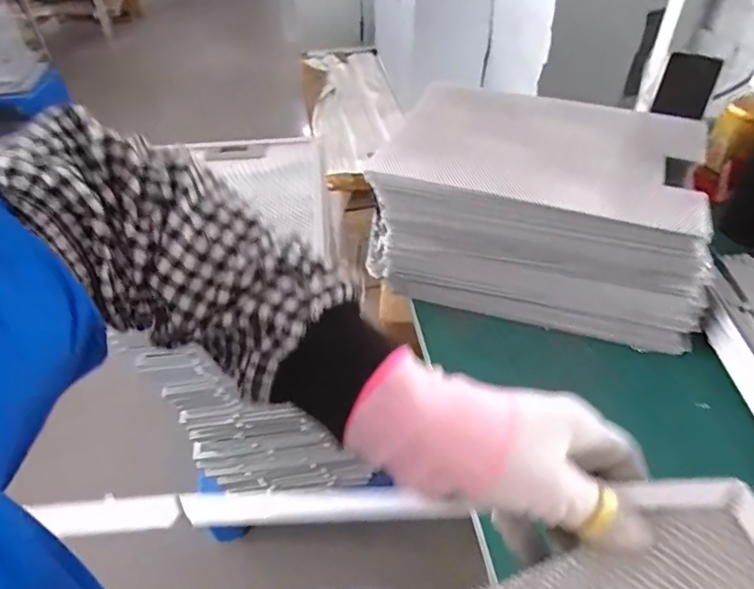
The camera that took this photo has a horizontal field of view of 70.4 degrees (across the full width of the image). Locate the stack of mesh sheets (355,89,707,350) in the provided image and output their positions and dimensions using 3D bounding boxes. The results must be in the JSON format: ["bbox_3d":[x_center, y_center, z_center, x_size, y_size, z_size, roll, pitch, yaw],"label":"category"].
[{"bbox_3d":[0.197,-0.103,0.658,0.363,0.169,0.224,12,46,16],"label":"stack of mesh sheets"}]

